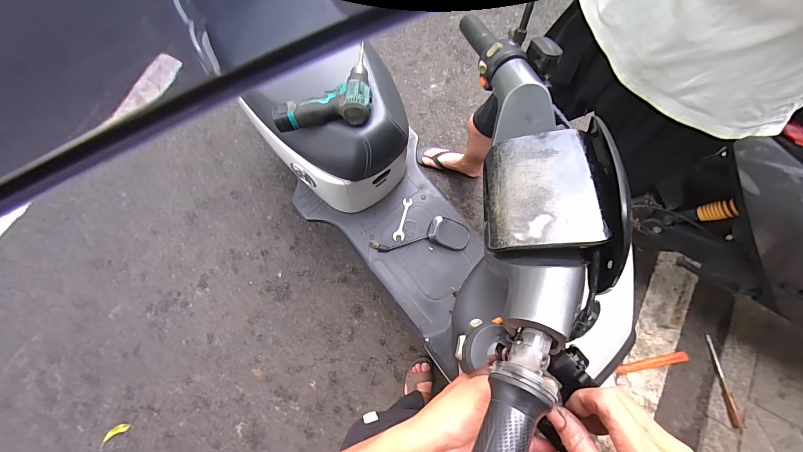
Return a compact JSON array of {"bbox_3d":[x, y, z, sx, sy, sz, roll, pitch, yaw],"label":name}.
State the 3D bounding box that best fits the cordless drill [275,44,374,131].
[{"bbox_3d":[-0.167,-0.310,0.728,0.203,0.055,0.215,-4,73,0],"label":"cordless drill"}]

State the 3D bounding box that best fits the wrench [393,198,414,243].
[{"bbox_3d":[0.005,-0.021,1.054,0.033,0.009,0.138,12,74,6],"label":"wrench"}]

